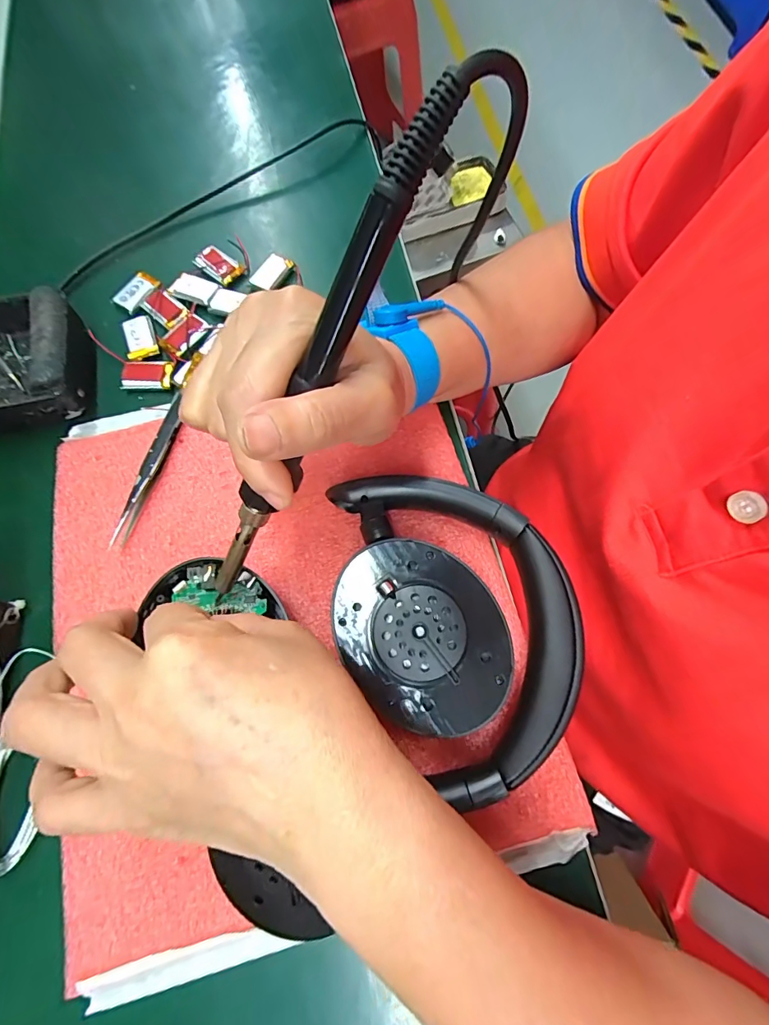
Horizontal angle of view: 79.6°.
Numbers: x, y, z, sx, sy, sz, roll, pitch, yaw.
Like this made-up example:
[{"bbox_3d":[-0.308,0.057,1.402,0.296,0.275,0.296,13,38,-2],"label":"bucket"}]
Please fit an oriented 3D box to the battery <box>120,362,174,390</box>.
[{"bbox_3d":[-0.152,-0.088,0.293,0.033,0.004,0.019,2,71,1],"label":"battery"}]

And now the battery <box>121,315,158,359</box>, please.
[{"bbox_3d":[-0.161,-0.115,0.301,0.020,0.004,0.028,-20,72,-6],"label":"battery"}]

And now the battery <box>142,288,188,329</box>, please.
[{"bbox_3d":[-0.150,-0.140,0.309,0.034,0.004,0.018,40,76,13],"label":"battery"}]

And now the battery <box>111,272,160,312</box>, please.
[{"bbox_3d":[-0.170,-0.152,0.318,0.017,0.007,0.030,30,74,10],"label":"battery"}]

